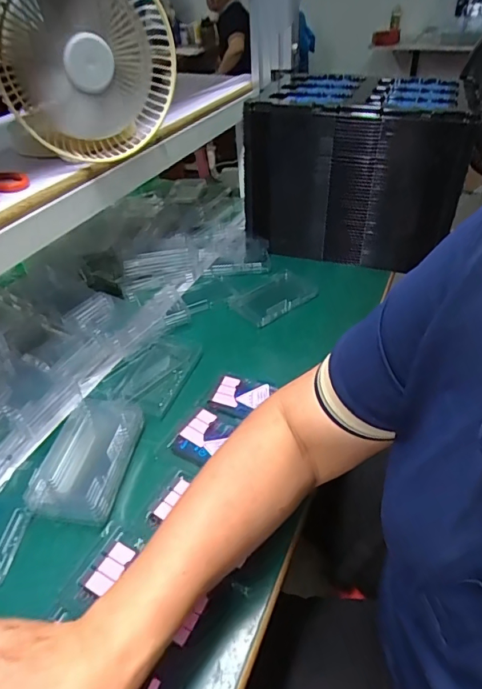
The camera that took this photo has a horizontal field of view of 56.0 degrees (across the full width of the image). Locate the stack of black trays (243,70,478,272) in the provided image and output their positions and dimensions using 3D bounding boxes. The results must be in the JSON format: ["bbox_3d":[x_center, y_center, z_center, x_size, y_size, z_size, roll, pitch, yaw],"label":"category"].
[{"bbox_3d":[0.190,-0.298,0.781,0.323,0.250,0.209,12,42,15],"label":"stack of black trays"}]

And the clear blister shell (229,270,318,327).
[{"bbox_3d":[0.052,-0.077,0.710,0.131,0.013,0.082,-30,48,-29],"label":"clear blister shell"}]

